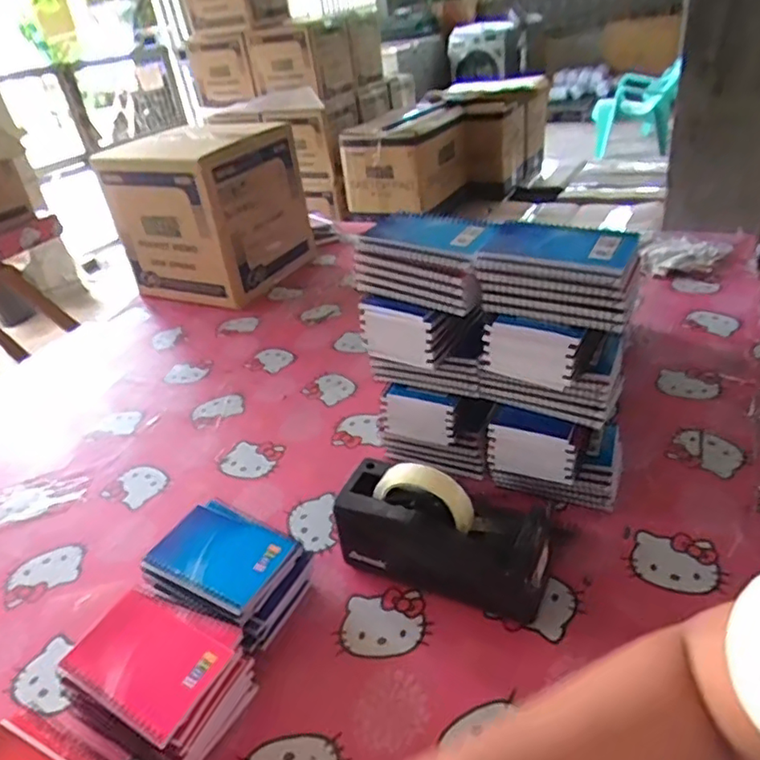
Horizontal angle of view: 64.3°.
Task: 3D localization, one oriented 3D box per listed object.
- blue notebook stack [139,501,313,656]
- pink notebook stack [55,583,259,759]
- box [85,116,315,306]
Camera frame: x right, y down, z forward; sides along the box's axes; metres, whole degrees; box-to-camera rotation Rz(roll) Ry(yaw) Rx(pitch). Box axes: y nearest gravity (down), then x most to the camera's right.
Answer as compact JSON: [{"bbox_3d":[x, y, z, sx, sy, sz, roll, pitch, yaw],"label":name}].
[{"bbox_3d":[-0.149,0.191,0.599,0.138,0.075,0.104,10,37,25],"label":"blue notebook stack"},{"bbox_3d":[-0.188,0.256,0.520,0.137,0.070,0.107,11,38,26],"label":"pink notebook stack"},{"bbox_3d":[-0.340,-0.353,1.279,0.289,0.289,0.299,14,39,29],"label":"box"}]

